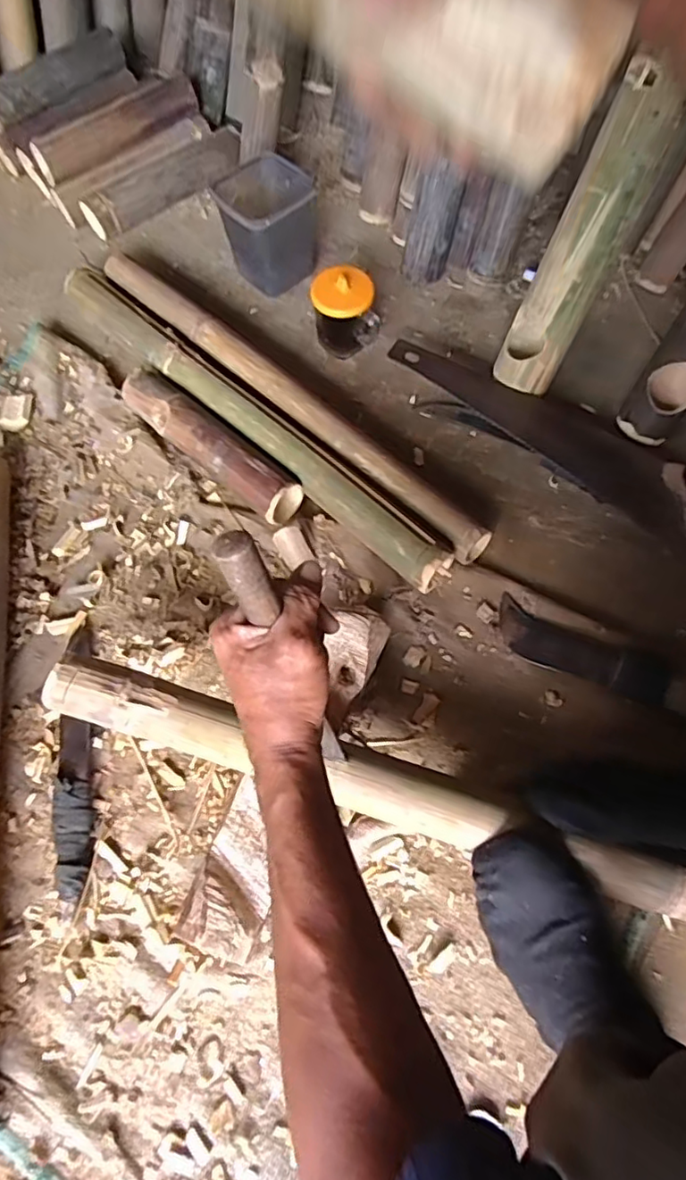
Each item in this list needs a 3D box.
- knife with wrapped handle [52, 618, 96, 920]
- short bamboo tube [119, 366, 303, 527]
[{"bbox_3d":[-0.270,0.165,0.594,0.037,0.019,0.281,-10,66,-4],"label":"knife with wrapped handle"},{"bbox_3d":[-0.164,-0.179,0.725,0.270,0.052,0.055,39,71,17],"label":"short bamboo tube"}]

